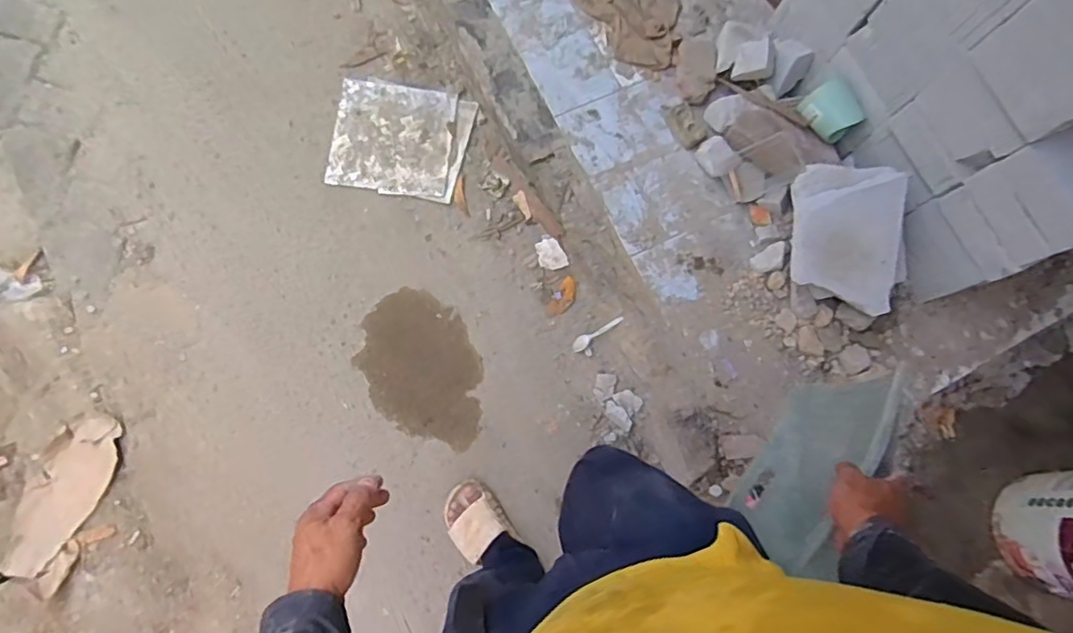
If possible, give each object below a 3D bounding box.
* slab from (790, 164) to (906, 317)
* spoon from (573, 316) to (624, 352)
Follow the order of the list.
[{"bbox_3d":[0.685,-0.170,1.341,0.214,0.078,0.302,7,116,34],"label":"slab"},{"bbox_3d":[0.151,0.041,1.473,0.143,0.014,0.032,-32,79,18],"label":"spoon"}]

